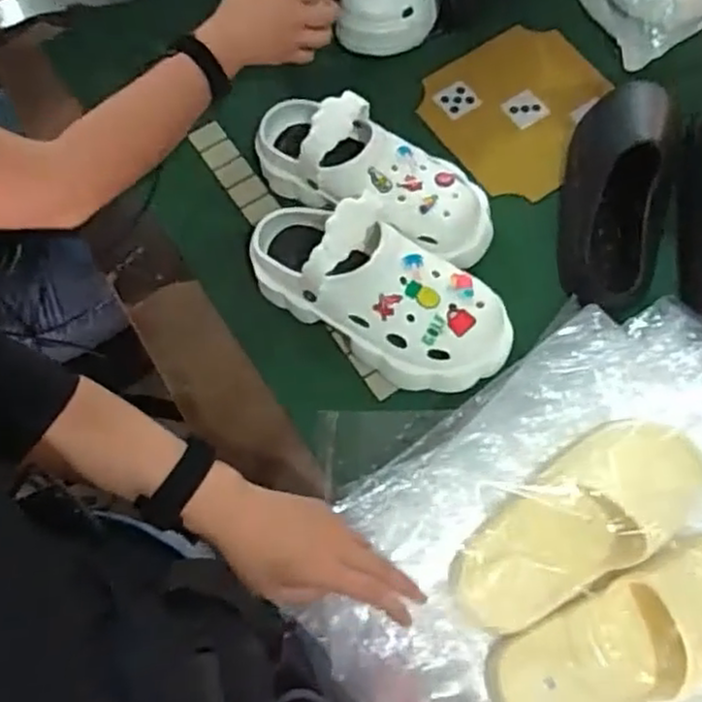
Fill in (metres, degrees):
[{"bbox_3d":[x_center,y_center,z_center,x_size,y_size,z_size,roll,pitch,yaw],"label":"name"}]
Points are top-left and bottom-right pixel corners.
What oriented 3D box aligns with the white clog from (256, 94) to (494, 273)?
[{"bbox_3d":[0.021,-0.179,0.748,0.271,0.125,0.105,27,73,10],"label":"white clog"}]

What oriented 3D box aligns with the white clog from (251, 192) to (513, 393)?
[{"bbox_3d":[0.025,-0.059,0.693,0.267,0.113,0.116,34,74,12],"label":"white clog"}]

